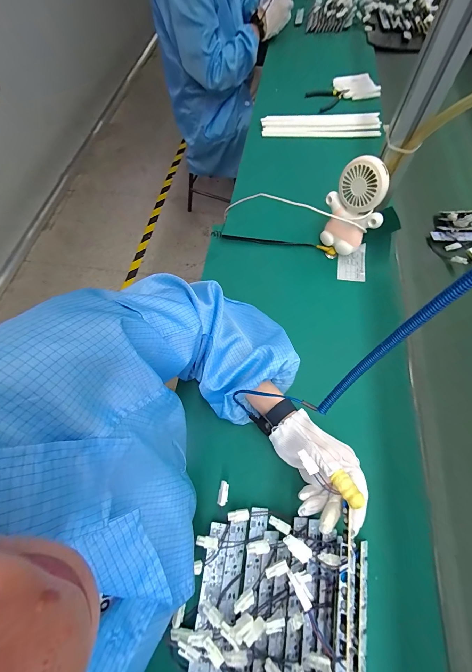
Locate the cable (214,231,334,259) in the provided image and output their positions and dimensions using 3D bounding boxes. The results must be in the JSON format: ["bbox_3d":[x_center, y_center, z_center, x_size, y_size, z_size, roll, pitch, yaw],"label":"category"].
[{"bbox_3d":[0.071,-0.189,0.541,0.253,0.022,0.020,14,66,9],"label":"cable"}]

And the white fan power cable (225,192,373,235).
[{"bbox_3d":[0.098,-0.246,0.522,0.297,0.058,0.021,21,53,30],"label":"white fan power cable"}]

